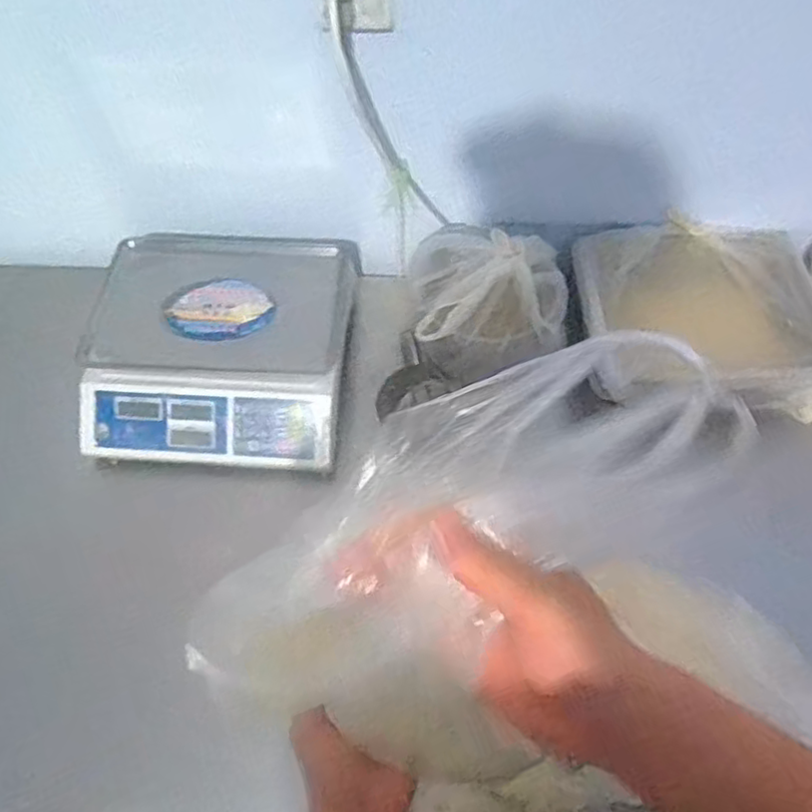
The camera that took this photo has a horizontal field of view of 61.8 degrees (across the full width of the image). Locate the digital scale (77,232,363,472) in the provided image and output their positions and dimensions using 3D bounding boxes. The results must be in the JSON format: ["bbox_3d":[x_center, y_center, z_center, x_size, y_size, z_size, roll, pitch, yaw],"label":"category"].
[{"bbox_3d":[-0.255,-0.093,0.952,0.357,0.094,0.346,3,57,3],"label":"digital scale"}]

